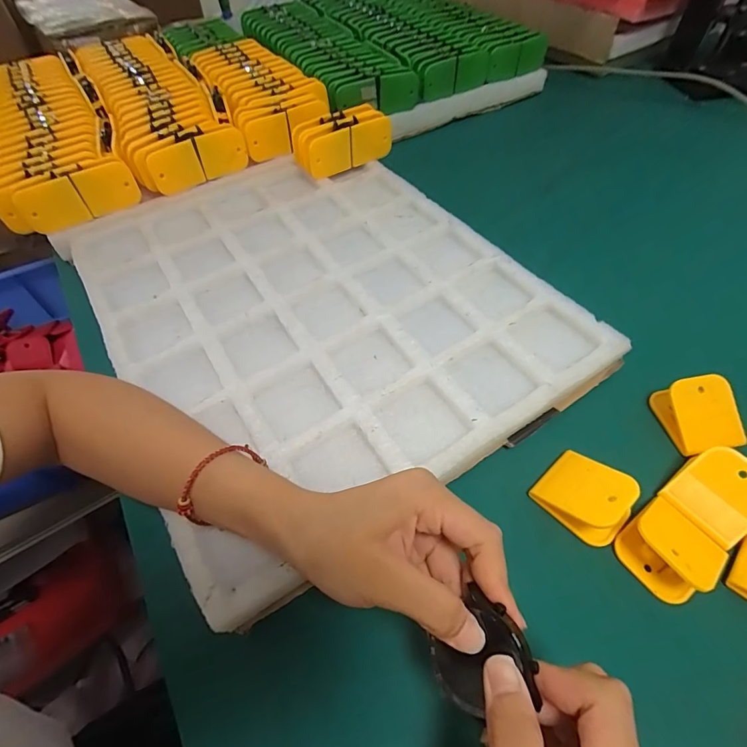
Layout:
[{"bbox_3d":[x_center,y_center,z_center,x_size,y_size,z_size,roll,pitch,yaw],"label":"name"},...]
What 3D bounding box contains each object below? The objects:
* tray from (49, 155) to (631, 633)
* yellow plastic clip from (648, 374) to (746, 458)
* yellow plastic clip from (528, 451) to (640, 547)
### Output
[{"bbox_3d":[-0.060,-0.076,0.392,0.348,0.028,0.432,-28,59,-19],"label":"tray"},{"bbox_3d":[0.250,0.030,0.316,0.042,0.039,0.051,-7,53,-3],"label":"yellow plastic clip"},{"bbox_3d":[0.144,0.081,0.279,0.046,0.025,0.055,-36,60,-22],"label":"yellow plastic clip"}]

